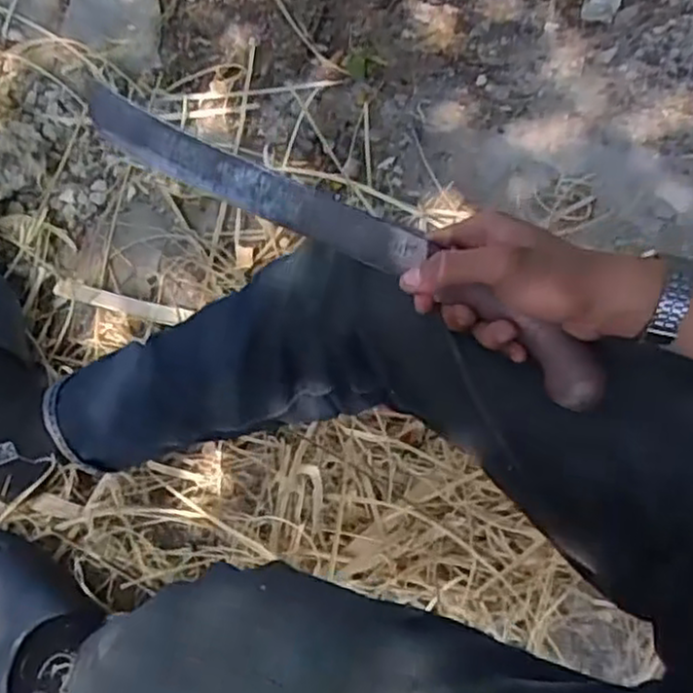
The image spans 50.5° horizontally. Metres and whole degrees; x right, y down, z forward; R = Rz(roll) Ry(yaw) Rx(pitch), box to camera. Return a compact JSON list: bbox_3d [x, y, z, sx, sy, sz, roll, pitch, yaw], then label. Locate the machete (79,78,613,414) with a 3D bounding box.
[{"bbox_3d":[-0.009,-0.078,0.499,0.399,0.030,0.042,30,67,11],"label":"machete"}]

